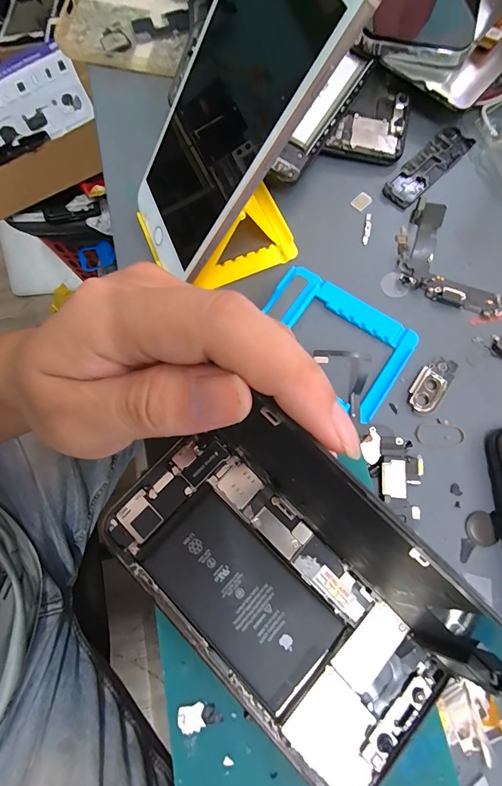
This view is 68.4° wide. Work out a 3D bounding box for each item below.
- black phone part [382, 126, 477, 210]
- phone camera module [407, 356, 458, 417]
[{"bbox_3d":[0.116,-0.148,0.241,0.072,0.004,0.022,-44,77,-10],"label":"black phone part"},{"bbox_3d":[0.098,-0.005,0.200,0.017,0.004,0.036,31,78,10],"label":"phone camera module"}]

